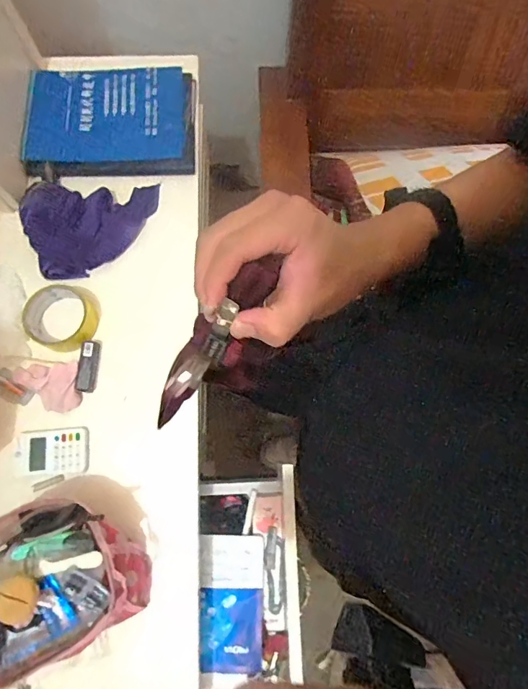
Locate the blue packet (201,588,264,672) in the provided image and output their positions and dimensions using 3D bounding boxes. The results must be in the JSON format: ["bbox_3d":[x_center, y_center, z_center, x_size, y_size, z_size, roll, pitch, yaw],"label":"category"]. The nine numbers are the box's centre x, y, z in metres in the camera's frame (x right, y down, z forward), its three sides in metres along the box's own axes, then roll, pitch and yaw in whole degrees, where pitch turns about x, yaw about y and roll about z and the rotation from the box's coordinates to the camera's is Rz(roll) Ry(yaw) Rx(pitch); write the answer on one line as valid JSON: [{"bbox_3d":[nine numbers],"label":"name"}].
[{"bbox_3d":[-0.044,0.383,0.583,0.085,0.008,0.096,4,63,-6],"label":"blue packet"}]

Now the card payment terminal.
[{"bbox_3d":[-0.272,0.137,0.554,0.093,0.012,0.055,-5,76,-3],"label":"card payment terminal"}]

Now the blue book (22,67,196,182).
[{"bbox_3d":[-0.231,-0.336,0.660,0.241,0.034,0.173,-1,76,-2],"label":"blue book"}]

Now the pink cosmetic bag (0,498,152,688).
[{"bbox_3d":[-0.240,0.256,0.474,0.182,0.104,0.152,-21,78,-6],"label":"pink cosmetic bag"}]

